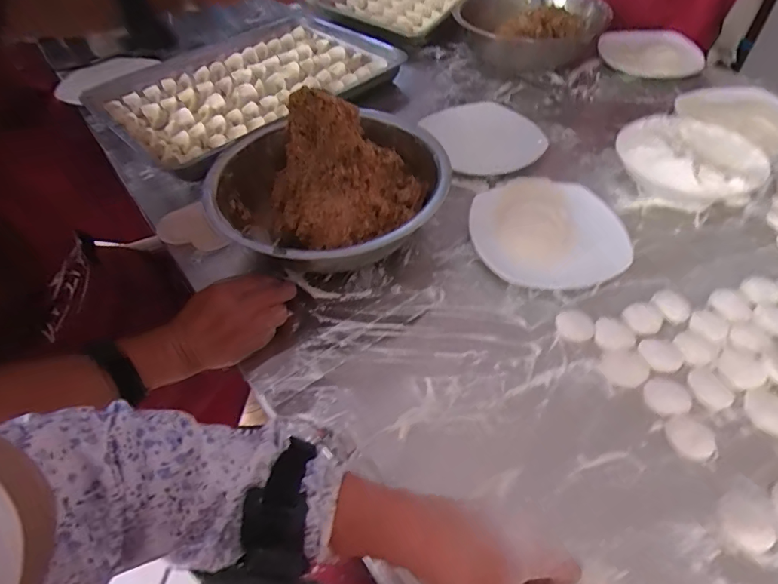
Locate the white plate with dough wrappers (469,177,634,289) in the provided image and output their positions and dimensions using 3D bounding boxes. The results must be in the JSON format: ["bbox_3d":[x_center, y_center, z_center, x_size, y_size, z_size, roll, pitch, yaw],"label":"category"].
[{"bbox_3d":[0.194,-0.077,0.561,0.169,0.029,0.167,-1,50,1],"label":"white plate with dough wrappers"}]

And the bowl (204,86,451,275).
[{"bbox_3d":[-0.076,-0.140,0.546,0.269,0.150,0.276,-1,50,1],"label":"bowl"}]

